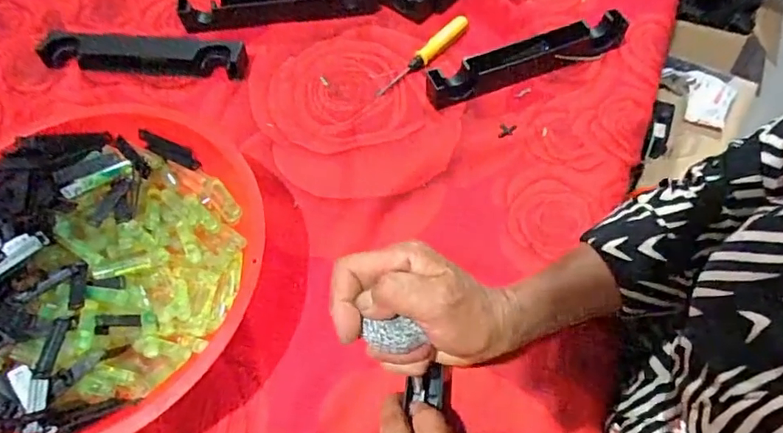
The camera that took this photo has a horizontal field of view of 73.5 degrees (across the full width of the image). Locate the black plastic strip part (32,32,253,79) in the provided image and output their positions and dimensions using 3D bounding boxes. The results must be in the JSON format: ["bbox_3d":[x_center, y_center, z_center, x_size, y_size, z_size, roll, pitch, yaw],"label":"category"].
[{"bbox_3d":[-0.238,-0.156,0.502,0.192,0.031,0.035,2,62,5],"label":"black plastic strip part"}]

